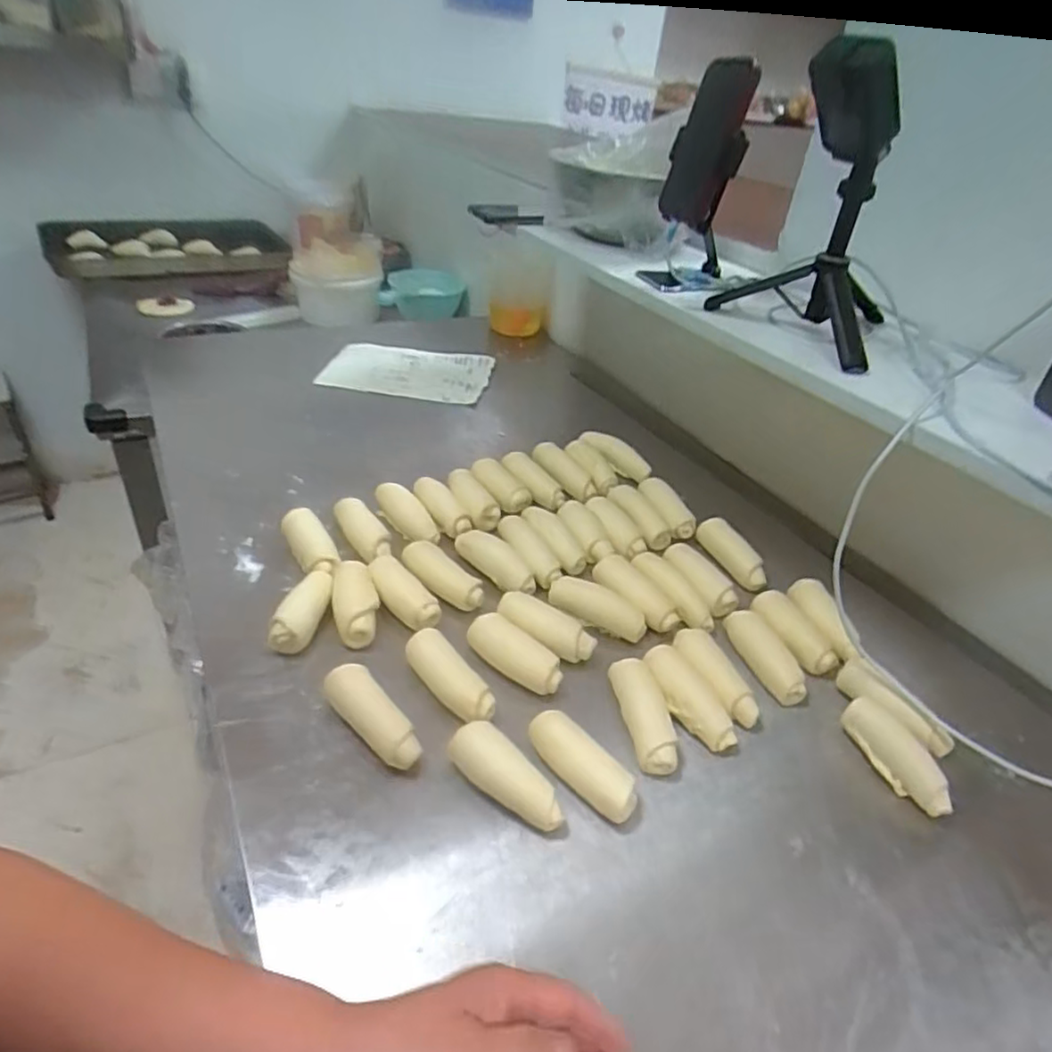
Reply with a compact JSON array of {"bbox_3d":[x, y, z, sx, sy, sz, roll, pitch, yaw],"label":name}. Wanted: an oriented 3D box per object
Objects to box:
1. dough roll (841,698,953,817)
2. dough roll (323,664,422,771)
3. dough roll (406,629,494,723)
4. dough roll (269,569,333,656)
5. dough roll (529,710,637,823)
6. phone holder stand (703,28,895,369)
[{"bbox_3d":[0.297,0.183,0.524,0.039,0.024,0.096,-9,39,-22],"label":"dough roll"},{"bbox_3d":[-0.117,0.146,0.501,0.031,0.032,0.091,-25,46,-37],"label":"dough roll"},{"bbox_3d":[-0.064,0.121,0.540,0.035,0.025,0.093,-18,43,-32],"label":"dough roll"},{"bbox_3d":[-0.198,0.075,0.590,0.033,0.029,0.089,10,35,3],"label":"dough roll"},{"bbox_3d":[0.040,0.177,0.482,0.092,0.033,0.034,30,41,28],"label":"dough roll"},{"bbox_3d":[0.269,-0.285,0.583,0.150,0.216,0.168,21,37,18],"label":"phone holder stand"}]

